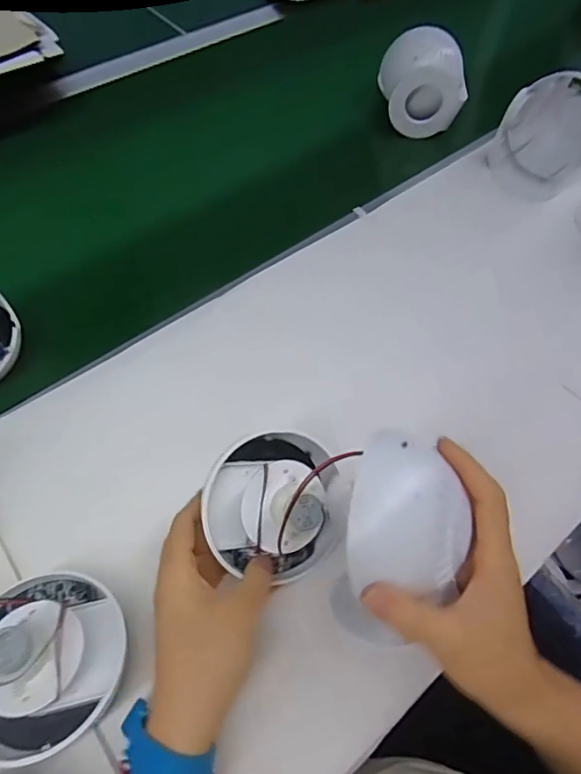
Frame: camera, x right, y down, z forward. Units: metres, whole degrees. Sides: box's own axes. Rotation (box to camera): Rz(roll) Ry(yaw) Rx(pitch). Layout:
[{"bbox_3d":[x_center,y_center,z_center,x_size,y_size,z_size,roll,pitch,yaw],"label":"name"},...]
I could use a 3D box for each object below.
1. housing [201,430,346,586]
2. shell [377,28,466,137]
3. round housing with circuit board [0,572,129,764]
[{"bbox_3d":[-0.013,0.082,0.359,0.094,0.064,0.099,1,60,-2],"label":"housing"},{"bbox_3d":[0.173,-0.401,0.648,0.096,0.074,0.106,-4,61,-5],"label":"shell"},{"bbox_3d":[-0.160,0.169,0.307,0.096,0.057,0.103,1,60,-2],"label":"round housing with circuit board"}]

